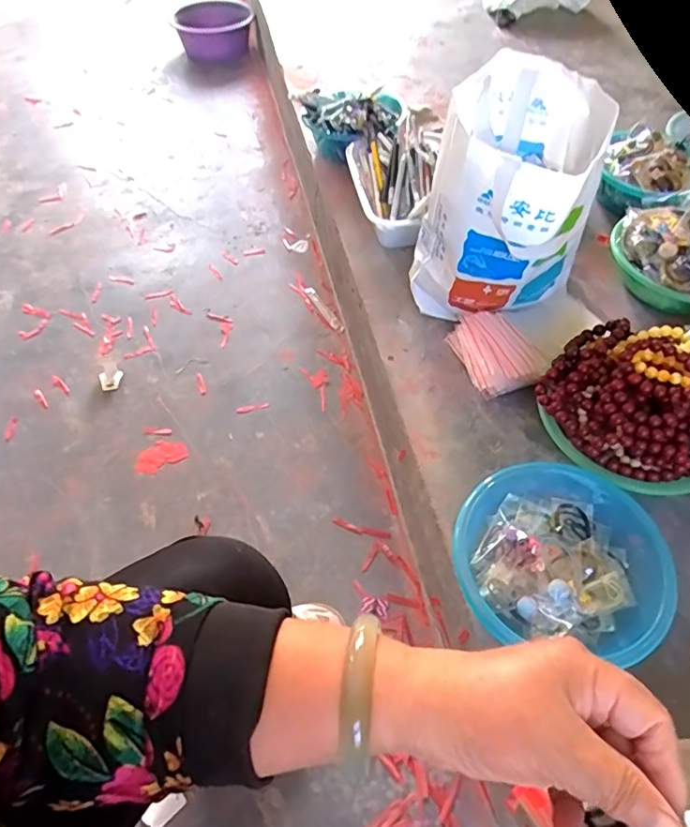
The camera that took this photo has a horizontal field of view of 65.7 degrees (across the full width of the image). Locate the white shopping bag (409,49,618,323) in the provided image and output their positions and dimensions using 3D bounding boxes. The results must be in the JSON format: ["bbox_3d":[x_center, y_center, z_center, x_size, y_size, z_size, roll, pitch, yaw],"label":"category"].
[{"bbox_3d":[0.225,-0.284,0.770,0.215,0.308,0.236,26,59,17],"label":"white shopping bag"}]

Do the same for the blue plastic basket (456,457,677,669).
[{"bbox_3d":[0.246,0.162,0.612,0.223,0.079,0.210,-1,56,1],"label":"blue plastic basket"}]

